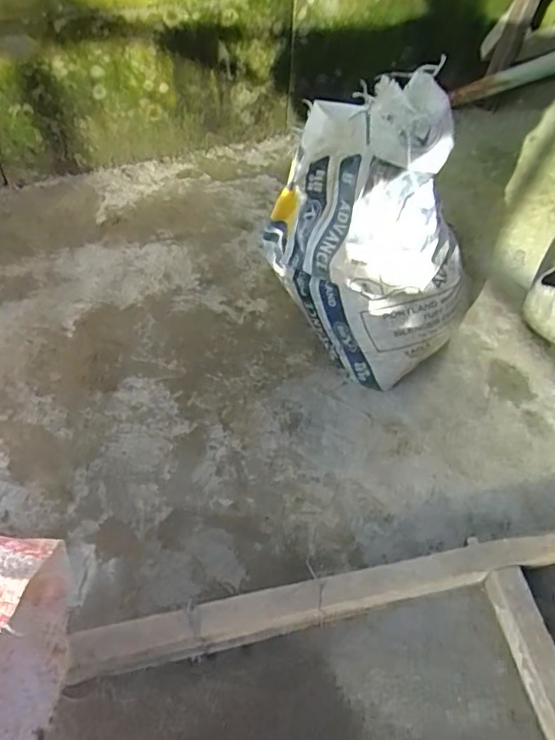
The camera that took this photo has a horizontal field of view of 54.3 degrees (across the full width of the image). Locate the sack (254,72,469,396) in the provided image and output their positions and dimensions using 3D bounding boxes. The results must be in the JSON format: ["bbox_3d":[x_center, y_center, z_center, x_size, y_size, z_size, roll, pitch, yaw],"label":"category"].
[{"bbox_3d":[0.151,-0.243,0.913,0.217,0.488,0.354,-31,61,-24],"label":"sack"}]

